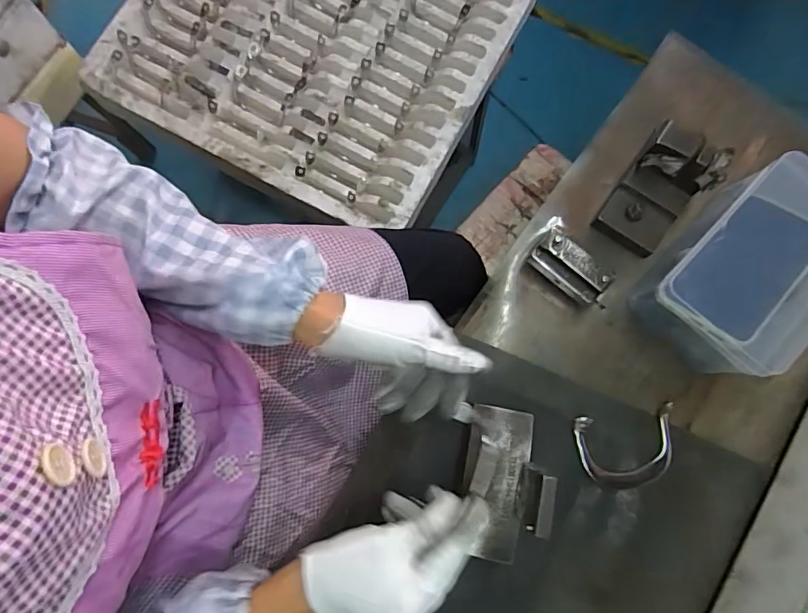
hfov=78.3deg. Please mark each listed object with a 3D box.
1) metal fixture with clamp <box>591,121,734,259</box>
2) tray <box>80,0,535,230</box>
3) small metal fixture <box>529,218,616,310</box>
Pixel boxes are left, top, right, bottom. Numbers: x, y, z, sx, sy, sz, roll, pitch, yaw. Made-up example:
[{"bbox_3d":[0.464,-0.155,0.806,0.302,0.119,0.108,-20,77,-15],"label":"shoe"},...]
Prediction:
[{"bbox_3d":[0.238,-0.108,0.465,0.068,0.073,0.098,35,81,7],"label":"metal fixture with clamp"},{"bbox_3d":[-0.126,-0.447,0.788,0.551,0.057,0.560,26,80,5],"label":"tray"},{"bbox_3d":[0.154,-0.032,0.453,0.079,0.066,0.030,36,81,7],"label":"small metal fixture"}]

